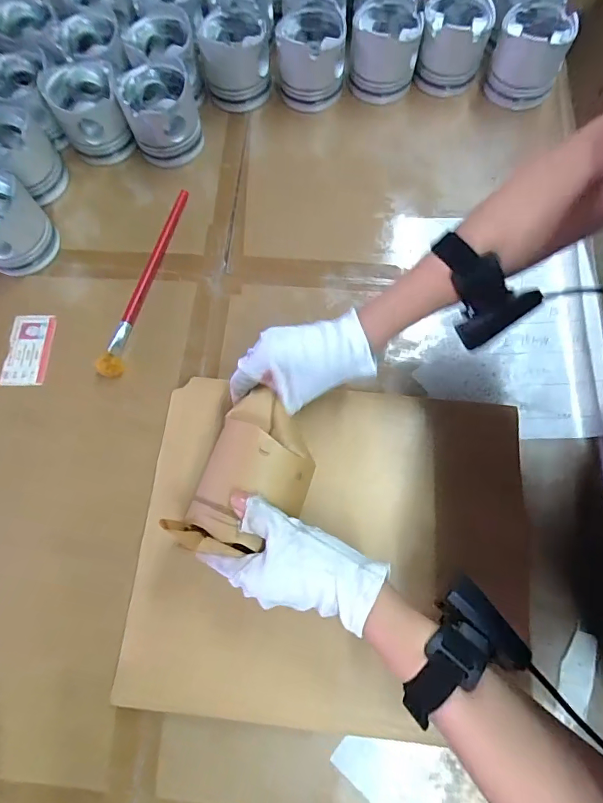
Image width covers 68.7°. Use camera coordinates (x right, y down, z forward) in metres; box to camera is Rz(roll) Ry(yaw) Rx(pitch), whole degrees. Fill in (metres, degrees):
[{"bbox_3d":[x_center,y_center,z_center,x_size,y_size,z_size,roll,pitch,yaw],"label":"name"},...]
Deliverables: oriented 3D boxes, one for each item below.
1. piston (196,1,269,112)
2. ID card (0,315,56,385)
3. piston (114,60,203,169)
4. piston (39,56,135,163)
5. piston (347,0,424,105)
[{"bbox_3d":[-0.092,-0.487,0.633,0.095,0.085,0.098,-2,71,1],"label":"piston"},{"bbox_3d":[-0.325,-0.063,0.526,0.055,0.005,0.091,0,70,5],"label":"ID card"},{"bbox_3d":[-0.186,-0.382,0.598,0.093,0.076,0.093,-17,72,-4],"label":"piston"},{"bbox_3d":[-0.284,-0.390,0.600,0.088,0.083,0.110,-19,72,-4],"label":"piston"},{"bbox_3d":[0.117,-0.495,0.627,0.094,0.075,0.098,6,72,4],"label":"piston"}]

